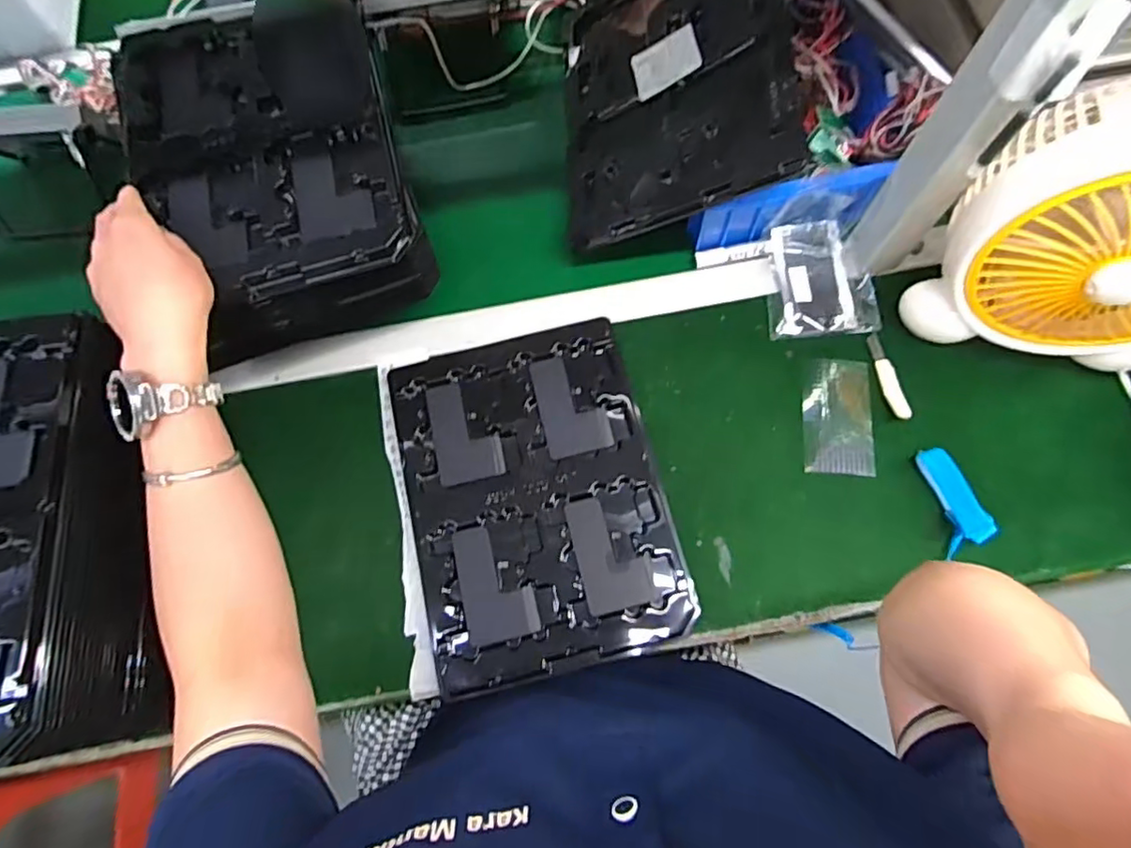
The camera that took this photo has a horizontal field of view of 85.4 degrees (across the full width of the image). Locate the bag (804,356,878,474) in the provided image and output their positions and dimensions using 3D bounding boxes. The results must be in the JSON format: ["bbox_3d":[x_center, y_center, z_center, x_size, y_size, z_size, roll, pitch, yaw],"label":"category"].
[{"bbox_3d":[0.247,-0.008,0.558,0.058,0.008,0.110,2,69,11],"label":"bag"}]

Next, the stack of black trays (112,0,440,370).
[{"bbox_3d":[-0.249,-0.222,0.533,0.204,0.078,0.285,-17,72,-4],"label":"stack of black trays"}]

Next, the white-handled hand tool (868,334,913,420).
[{"bbox_3d":[0.294,-0.044,0.557,0.018,0.010,0.086,-5,72,0],"label":"white-handled hand tool"}]

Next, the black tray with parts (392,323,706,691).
[{"bbox_3d":[-0.029,0.059,0.538,0.216,0.016,0.290,-13,72,-3],"label":"black tray with parts"}]

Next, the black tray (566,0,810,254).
[{"bbox_3d":[0.096,-0.317,0.573,0.218,0.019,0.279,-10,74,32],"label":"black tray"}]

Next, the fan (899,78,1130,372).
[{"bbox_3d":[0.410,-0.148,0.469,0.204,0.228,0.122,5,72,3],"label":"fan"}]

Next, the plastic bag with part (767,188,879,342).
[{"bbox_3d":[0.243,-0.147,0.569,0.098,0.062,0.116,-2,72,1],"label":"plastic bag with part"}]

